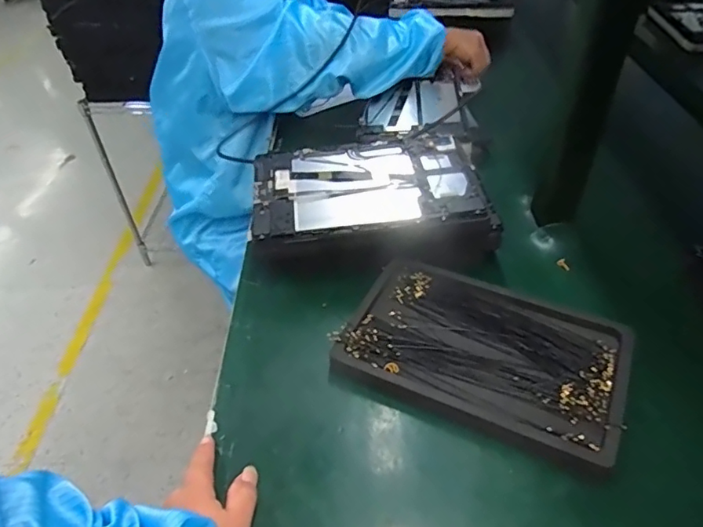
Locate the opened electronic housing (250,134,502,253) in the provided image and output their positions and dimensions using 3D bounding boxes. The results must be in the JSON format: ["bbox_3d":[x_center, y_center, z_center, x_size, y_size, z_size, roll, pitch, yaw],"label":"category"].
[{"bbox_3d":[0.023,-0.074,0.599,0.262,0.058,0.169,-5,42,-2],"label":"opened electronic housing"}]

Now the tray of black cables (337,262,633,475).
[{"bbox_3d":[0.123,0.075,0.491,0.246,0.022,0.160,16,47,18],"label":"tray of black cables"}]

